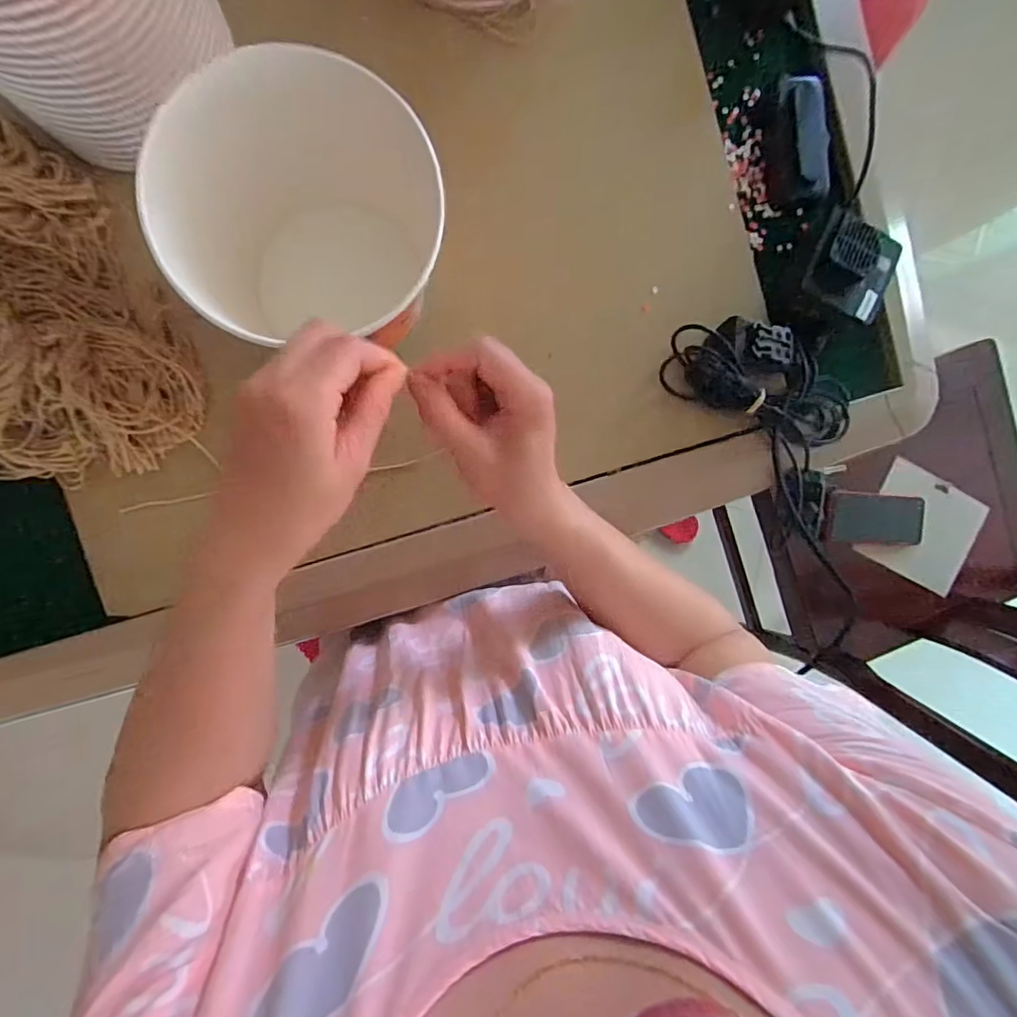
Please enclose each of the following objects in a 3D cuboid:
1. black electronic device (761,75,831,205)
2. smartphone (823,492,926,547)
[{"bbox_3d":[0.249,-0.317,0.455,0.044,0.024,0.097,-8,92,-6],"label":"black electronic device"},{"bbox_3d":[0.591,0.017,0.864,0.014,0.134,0.091,-30,113,-32],"label":"smartphone"}]

